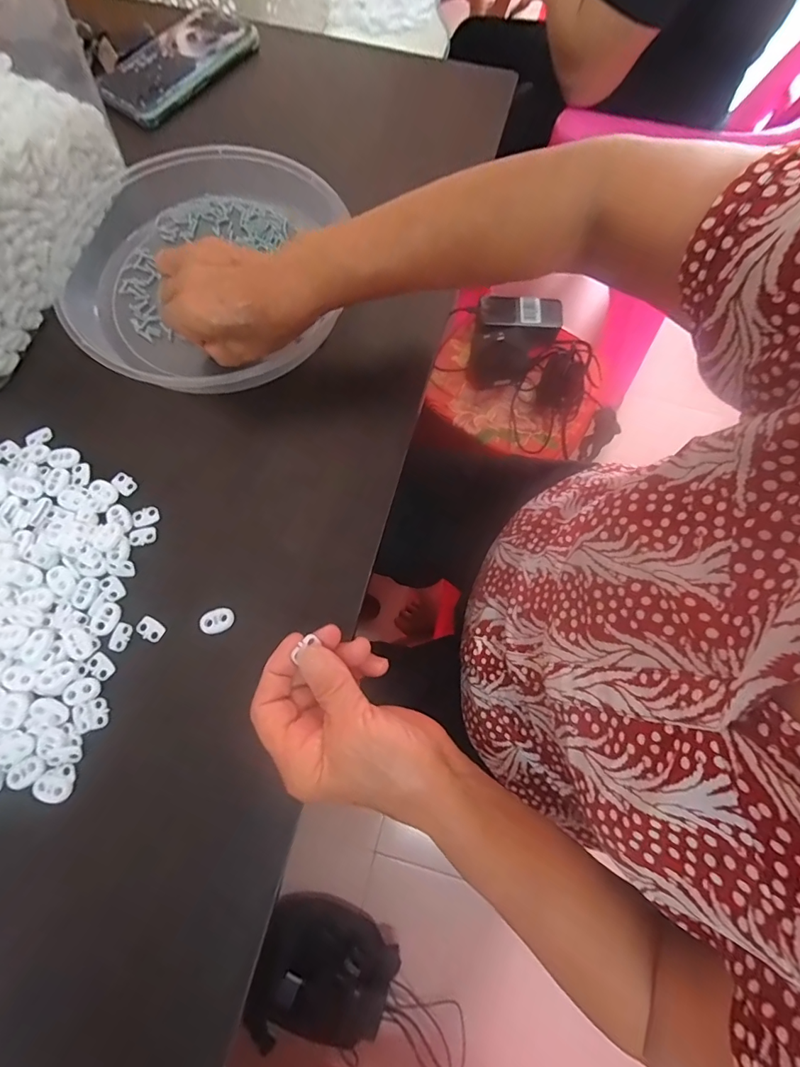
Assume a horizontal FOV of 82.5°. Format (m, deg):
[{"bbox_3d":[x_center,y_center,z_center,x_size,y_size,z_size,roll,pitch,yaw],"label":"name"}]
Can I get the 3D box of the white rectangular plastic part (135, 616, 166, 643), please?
[{"bbox_3d":[-0.172,0.066,0.315,0.019,0.006,0.013,34,76,8],"label":"white rectangular plastic part"}]

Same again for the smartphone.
[{"bbox_3d":[-0.228,-0.480,0.465,0.087,0.015,0.164,37,77,9],"label":"smartphone"}]

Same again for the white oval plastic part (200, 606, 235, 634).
[{"bbox_3d":[-0.126,0.060,0.314,0.022,0.005,0.018,-16,75,-6],"label":"white oval plastic part"}]

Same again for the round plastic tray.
[{"bbox_3d":[-0.166,-0.219,0.377,0.236,0.040,0.232,0,74,-1],"label":"round plastic tray"}]

